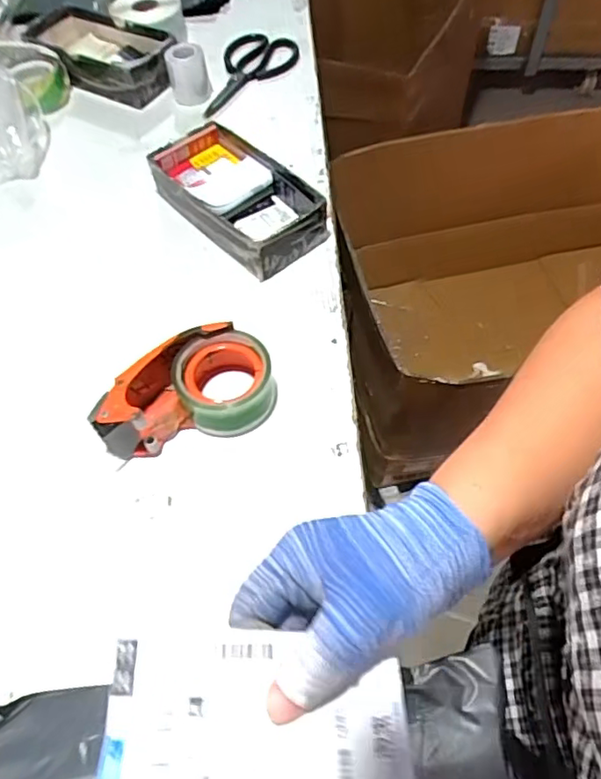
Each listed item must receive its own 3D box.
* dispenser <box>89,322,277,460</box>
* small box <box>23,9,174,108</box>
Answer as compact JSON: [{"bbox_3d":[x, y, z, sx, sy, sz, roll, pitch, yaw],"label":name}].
[{"bbox_3d":[-0.106,0.002,0.538,0.160,0.062,0.099,-12,57,-5],"label":"dispenser"},{"bbox_3d":[-0.307,-0.502,0.870,0.267,0.055,0.110,28,62,19],"label":"small box"}]

